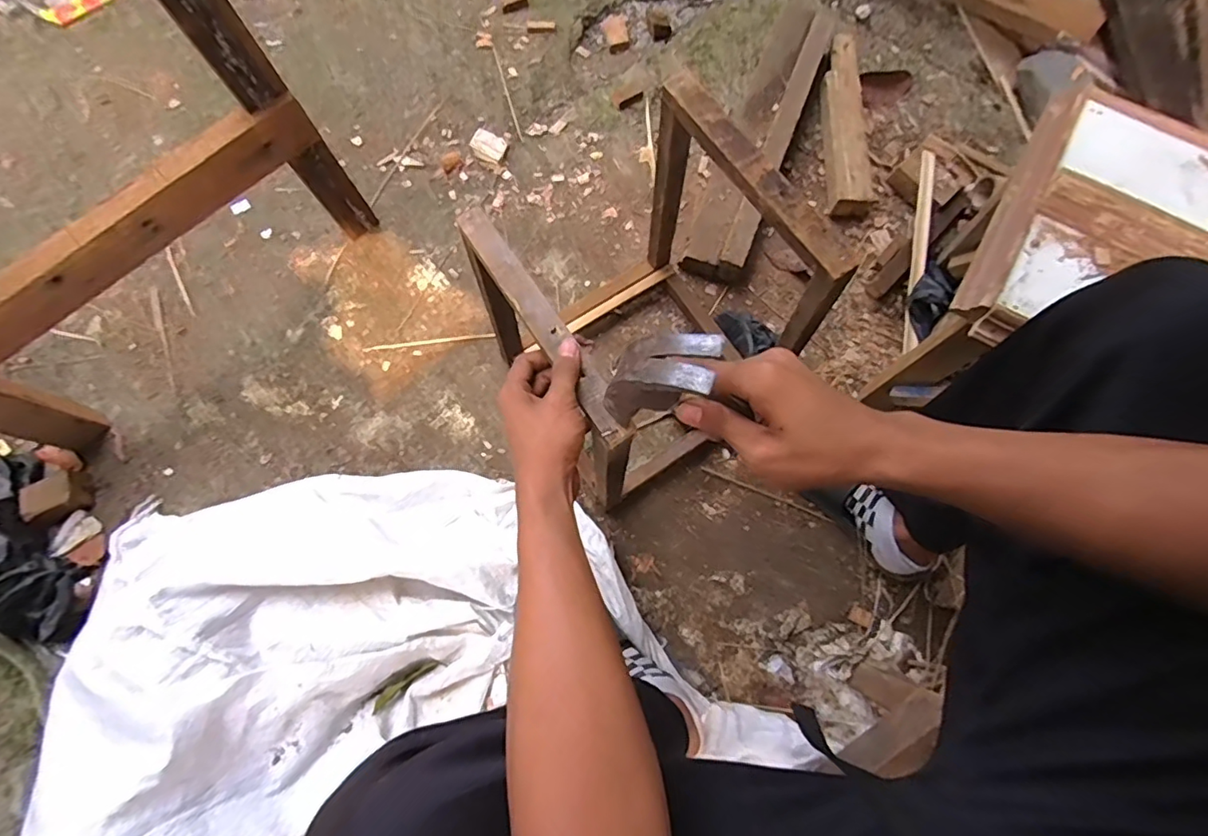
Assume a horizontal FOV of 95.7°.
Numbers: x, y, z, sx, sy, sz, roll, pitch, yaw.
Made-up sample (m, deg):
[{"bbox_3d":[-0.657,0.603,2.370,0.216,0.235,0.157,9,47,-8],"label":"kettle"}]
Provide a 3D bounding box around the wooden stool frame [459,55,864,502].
[{"bbox_3d":[0.053,-0.117,0.662,0.279,0.371,0.271,-35,78,-7],"label":"wooden stool frame"}]

